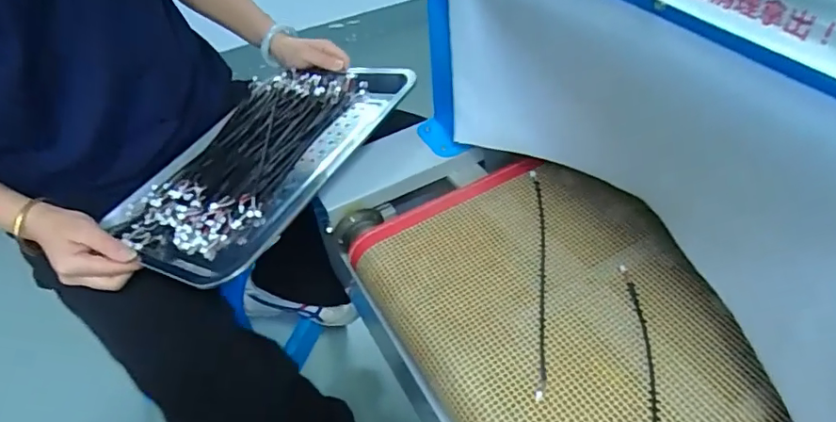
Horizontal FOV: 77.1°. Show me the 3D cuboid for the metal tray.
[{"bbox_3d":[-0.206,-0.079,0.685,0.285,0.060,0.411,14,54,27],"label":"metal tray"}]

